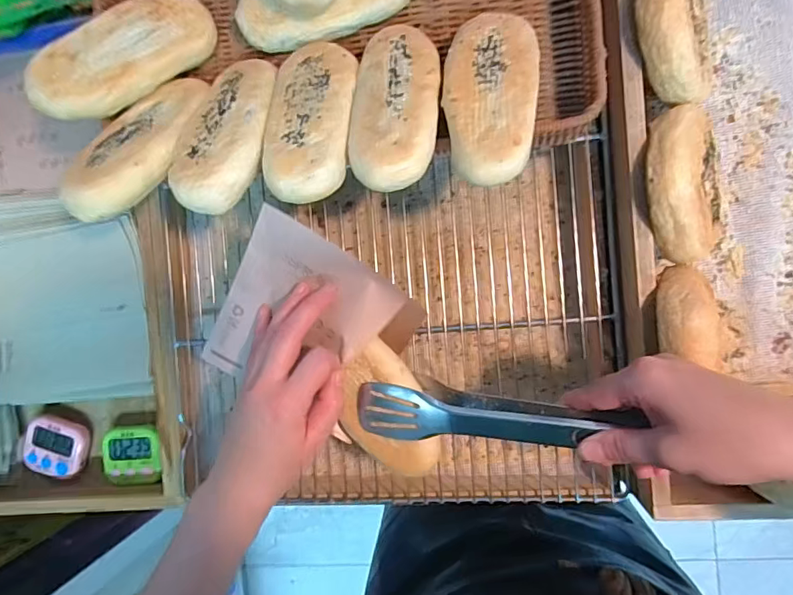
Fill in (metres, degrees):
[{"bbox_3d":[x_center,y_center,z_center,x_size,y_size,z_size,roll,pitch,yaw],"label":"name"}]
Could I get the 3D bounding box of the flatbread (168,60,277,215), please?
[{"bbox_3d":[-0.132,-0.128,0.383,0.064,0.023,0.134,8,68,3],"label":"flatbread"}]

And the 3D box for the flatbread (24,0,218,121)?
[{"bbox_3d":[-0.219,-0.196,0.399,0.062,0.029,0.149,46,70,2],"label":"flatbread"}]

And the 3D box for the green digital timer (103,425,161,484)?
[{"bbox_3d":[-0.268,0.160,0.507,0.056,0.018,0.055,-2,90,3],"label":"green digital timer"}]

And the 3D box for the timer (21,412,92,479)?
[{"bbox_3d":[-0.355,0.155,0.517,0.060,0.020,0.062,6,93,8],"label":"timer"}]

